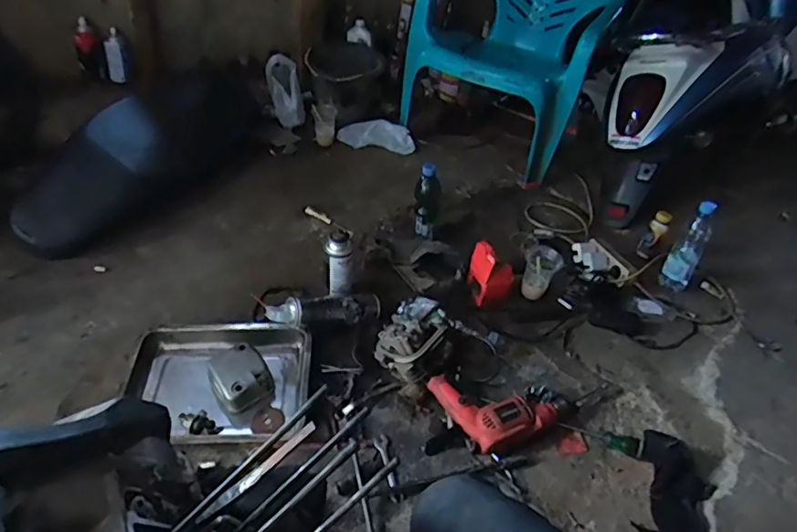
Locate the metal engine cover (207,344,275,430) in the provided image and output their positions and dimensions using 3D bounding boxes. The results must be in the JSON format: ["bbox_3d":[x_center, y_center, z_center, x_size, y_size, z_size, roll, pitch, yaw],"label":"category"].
[{"bbox_3d":[-0.303,0.225,1.062,0.118,0.095,0.107,34,45,29],"label":"metal engine cover"}]

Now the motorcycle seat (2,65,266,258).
[{"bbox_3d":[-0.711,-0.351,1.591,0.267,0.214,0.857,23,40,18],"label":"motorcycle seat"}]

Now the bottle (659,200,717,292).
[{"bbox_3d":[0.711,-0.047,1.315,0.070,0.227,0.073,36,45,29],"label":"bottle"}]

